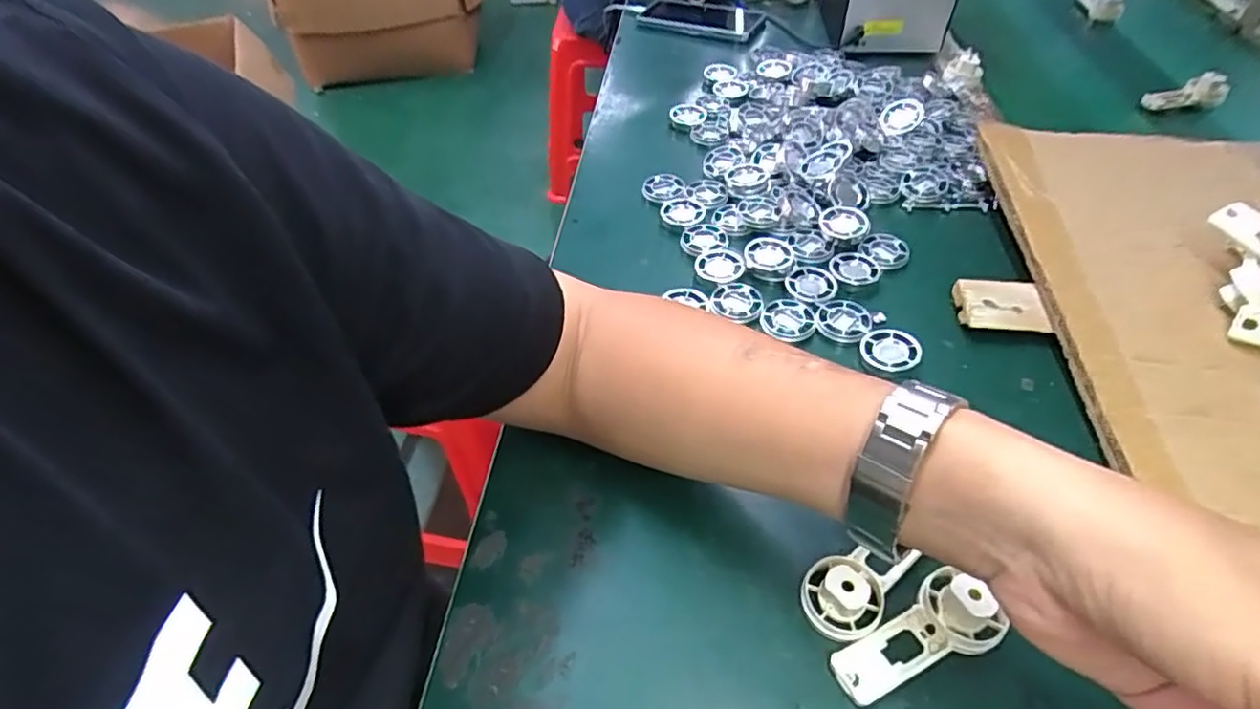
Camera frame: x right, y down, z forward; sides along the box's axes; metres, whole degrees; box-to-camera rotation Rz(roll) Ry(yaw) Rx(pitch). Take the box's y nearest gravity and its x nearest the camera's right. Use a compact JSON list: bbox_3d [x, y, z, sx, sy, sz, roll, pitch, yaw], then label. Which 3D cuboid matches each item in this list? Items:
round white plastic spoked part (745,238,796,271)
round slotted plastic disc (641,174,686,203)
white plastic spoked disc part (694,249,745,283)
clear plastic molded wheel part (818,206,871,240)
[{"bbox_3d":[0.112,-0.080,0.498,0.038,0.007,0.036,0,48,0],"label":"round white plastic spoked part"},{"bbox_3d":[0.031,-0.153,0.569,0.037,0.007,0.040,0,48,0],"label":"round slotted plastic disc"},{"bbox_3d":[0.071,-0.073,0.494,0.038,0.008,0.037,3,48,3],"label":"white plastic spoked disc part"},{"bbox_3d":[0.178,-0.110,0.517,0.033,0.012,0.038,-34,53,-23],"label":"clear plastic molded wheel part"}]

